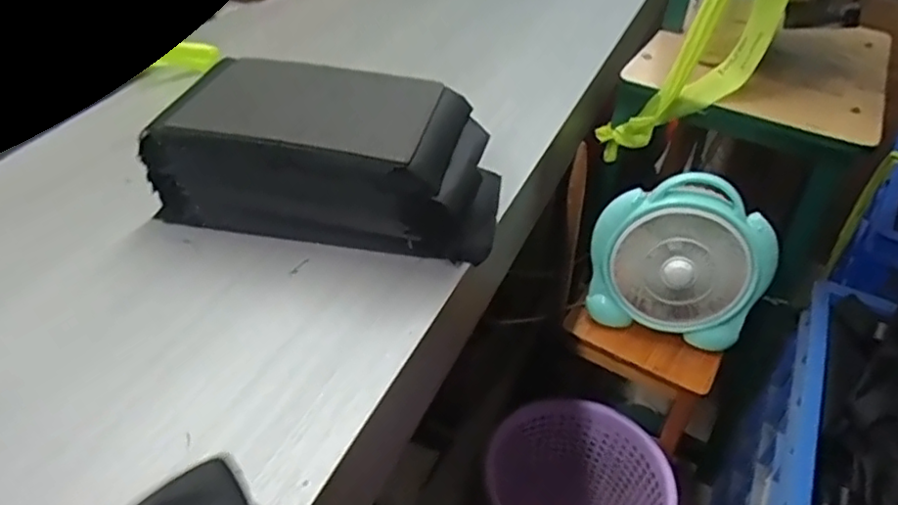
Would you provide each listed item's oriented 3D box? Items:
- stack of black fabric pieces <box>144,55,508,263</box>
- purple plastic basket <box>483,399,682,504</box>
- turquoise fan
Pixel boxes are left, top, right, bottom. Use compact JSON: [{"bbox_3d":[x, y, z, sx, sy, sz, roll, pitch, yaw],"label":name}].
[{"bbox_3d":[-0.109,-0.097,0.619,0.309,0.133,0.146,10,40,7],"label":"stack of black fabric pieces"},{"bbox_3d":[0.185,0.419,1.021,0.268,0.266,0.247,3,40,-2],"label":"purple plastic basket"},{"bbox_3d":[0.319,0.014,0.891,0.239,0.213,0.072,14,41,11],"label":"turquoise fan"}]

